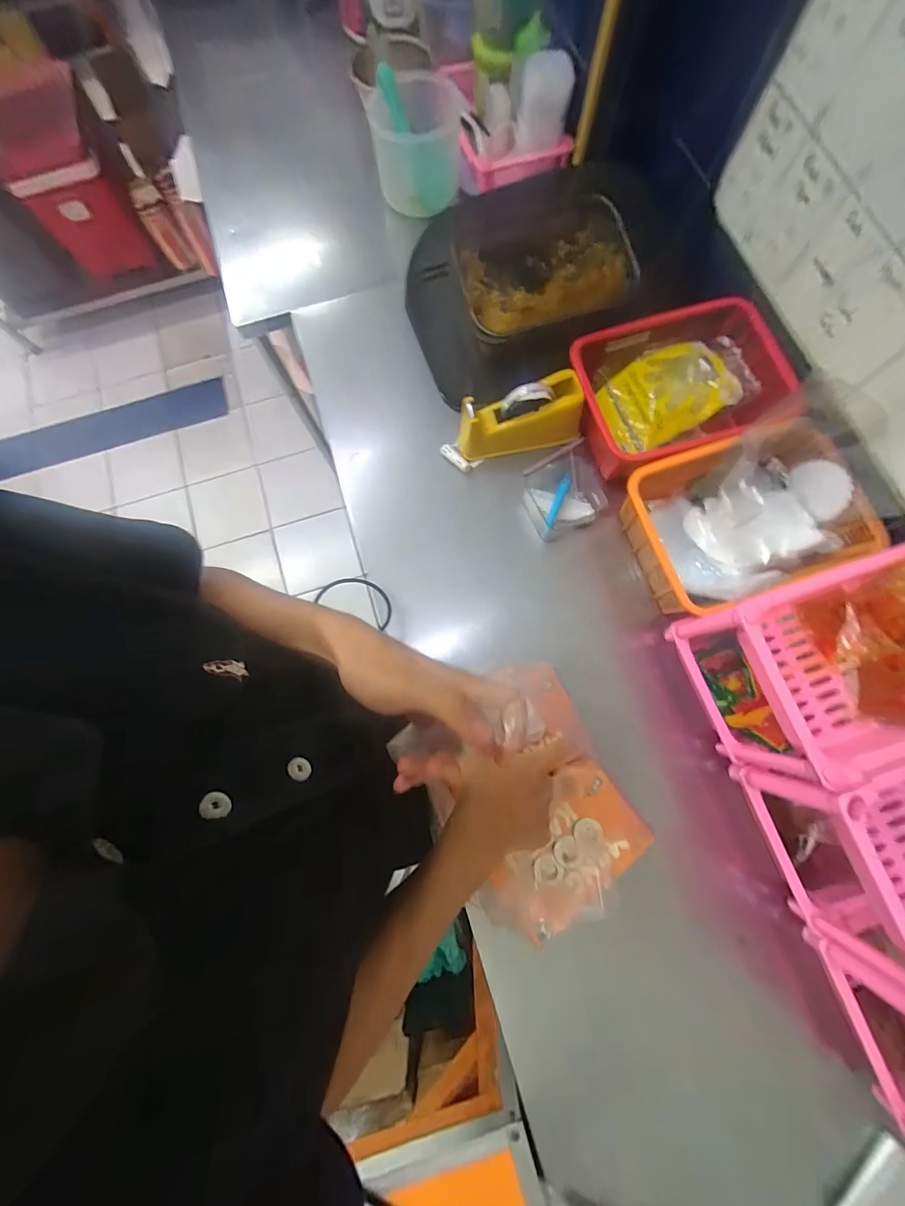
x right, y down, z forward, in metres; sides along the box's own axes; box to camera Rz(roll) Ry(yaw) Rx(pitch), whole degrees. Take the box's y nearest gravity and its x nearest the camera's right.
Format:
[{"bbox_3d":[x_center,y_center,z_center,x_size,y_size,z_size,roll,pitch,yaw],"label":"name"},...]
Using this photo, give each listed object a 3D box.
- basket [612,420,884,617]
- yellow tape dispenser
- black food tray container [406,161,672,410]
[{"bbox_3d":[0.424,-0.120,0.581,0.295,0.116,0.221,-17,78,-3],"label":"basket"},{"bbox_3d":[0.108,-0.303,0.640,0.201,0.092,0.074,-11,78,-2],"label":"yellow tape dispenser"},{"bbox_3d":[0.162,-0.577,0.769,0.457,0.244,0.264,-17,78,-3],"label":"black food tray container"}]

